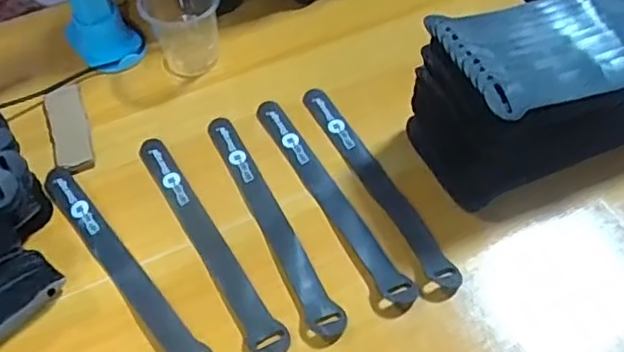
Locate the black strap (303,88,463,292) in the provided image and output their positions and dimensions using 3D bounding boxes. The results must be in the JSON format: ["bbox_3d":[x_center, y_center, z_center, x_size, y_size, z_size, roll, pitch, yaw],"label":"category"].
[{"bbox_3d":[0.047,0.000,0.446,0.022,0.009,0.205,-23,58,-13],"label":"black strap"}]

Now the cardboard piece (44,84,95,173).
[{"bbox_3d":[-0.201,-0.040,0.494,0.030,0.009,0.105,-19,58,-11],"label":"cardboard piece"}]

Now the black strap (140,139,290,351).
[{"bbox_3d":[-0.075,0.041,0.423,0.023,0.004,0.204,-25,56,-20],"label":"black strap"}]

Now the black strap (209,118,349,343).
[{"bbox_3d":[-0.031,0.027,0.431,0.022,0.004,0.205,-20,55,-17],"label":"black strap"}]

